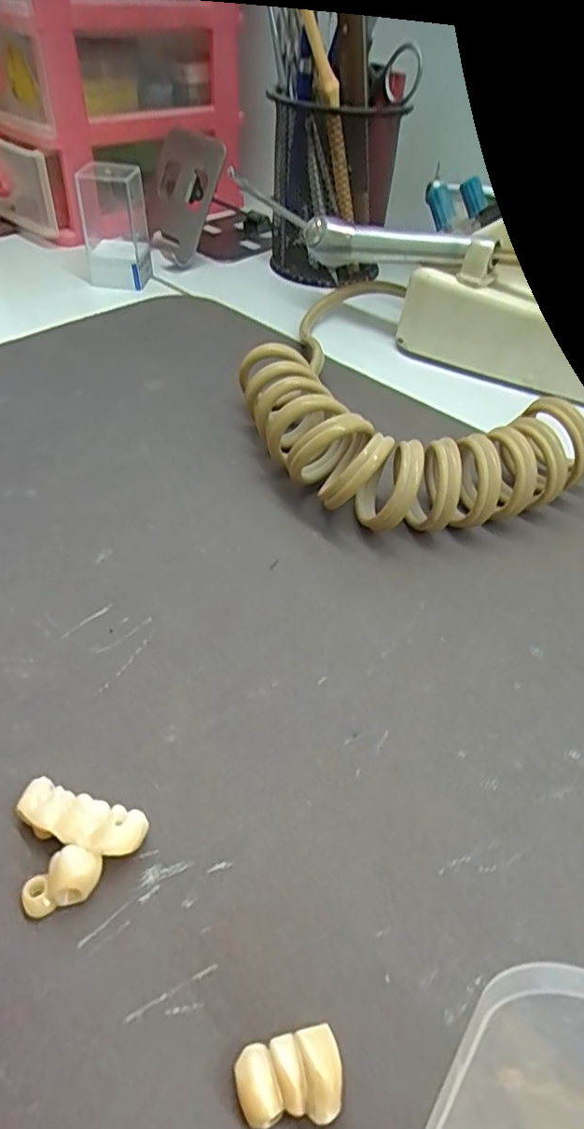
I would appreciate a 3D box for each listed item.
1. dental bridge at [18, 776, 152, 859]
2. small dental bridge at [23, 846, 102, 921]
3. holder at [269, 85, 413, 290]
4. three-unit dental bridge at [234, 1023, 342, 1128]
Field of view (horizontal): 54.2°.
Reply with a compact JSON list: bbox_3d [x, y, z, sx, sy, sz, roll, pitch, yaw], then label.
[{"bbox_3d":[-0.053,0.064,0.141,0.033,0.009,0.012,16,49,10],"label":"dental bridge"},{"bbox_3d":[-0.053,0.074,0.132,0.018,0.009,0.010,-21,53,-21],"label":"small dental bridge"},{"bbox_3d":[0.023,-0.240,0.363,0.069,0.099,0.062,35,55,25],"label":"holder"},{"bbox_3d":[-0.001,0.102,0.113,0.020,0.007,0.014,-7,49,-10],"label":"three-unit dental bridge"}]

